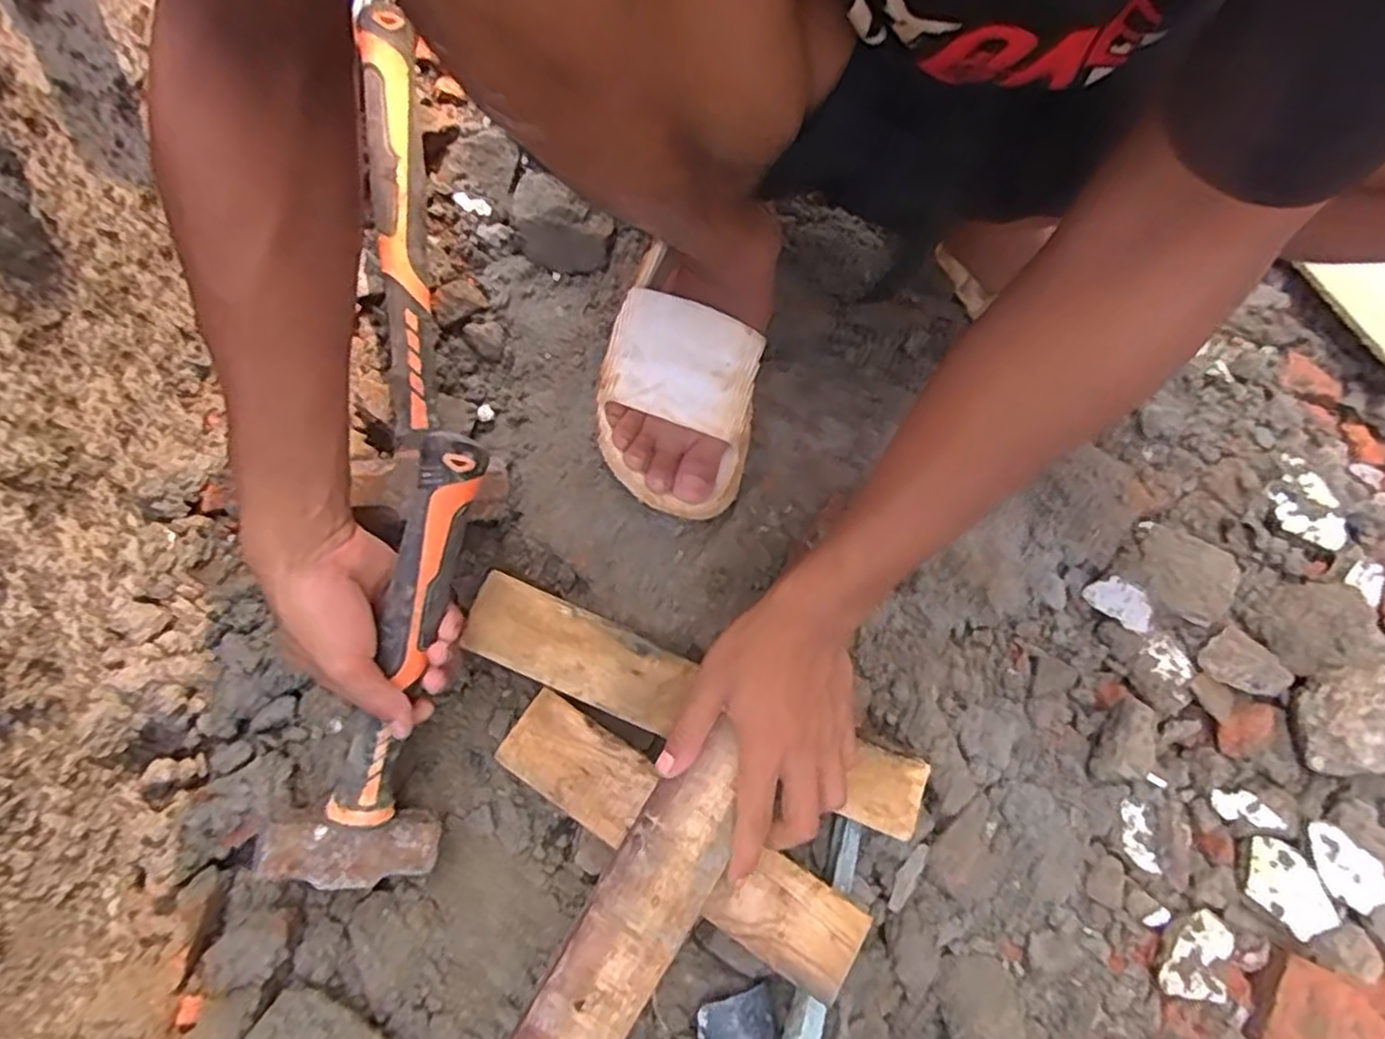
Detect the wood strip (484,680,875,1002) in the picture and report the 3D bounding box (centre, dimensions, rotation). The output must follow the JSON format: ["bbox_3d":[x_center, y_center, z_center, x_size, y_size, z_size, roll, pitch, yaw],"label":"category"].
[{"bbox_3d":[-0.010,0.199,0.466,0.249,0.019,0.055,32,74,8],"label":"wood strip"}]

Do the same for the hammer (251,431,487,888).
[{"bbox_3d":[-0.177,0.094,0.440,0.082,0.061,0.261,16,95,4],"label":"hammer"}]

